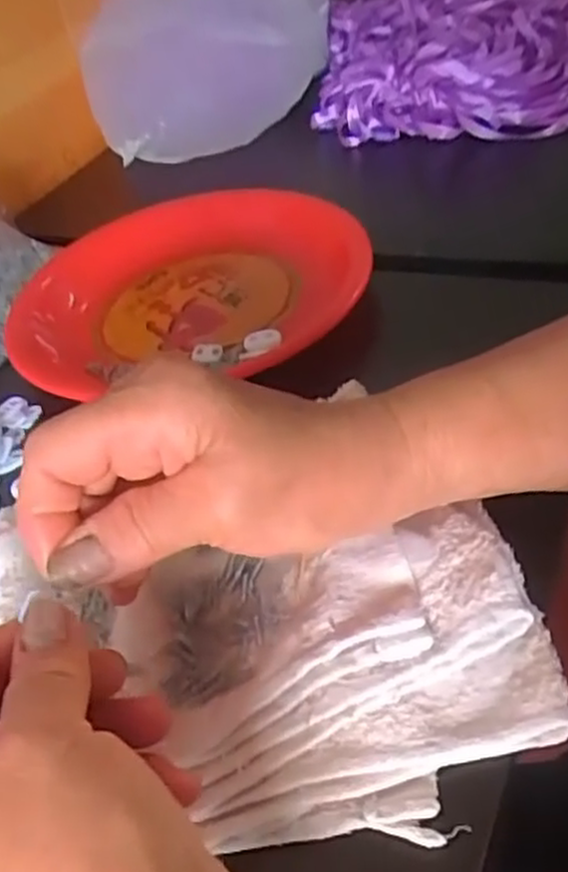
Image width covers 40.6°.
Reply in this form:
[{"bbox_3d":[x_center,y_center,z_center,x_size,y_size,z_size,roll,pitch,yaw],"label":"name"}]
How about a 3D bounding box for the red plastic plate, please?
[{"bbox_3d":[-0.052,-0.102,0.486,0.207,0.043,0.223,-4,42,11],"label":"red plastic plate"}]

